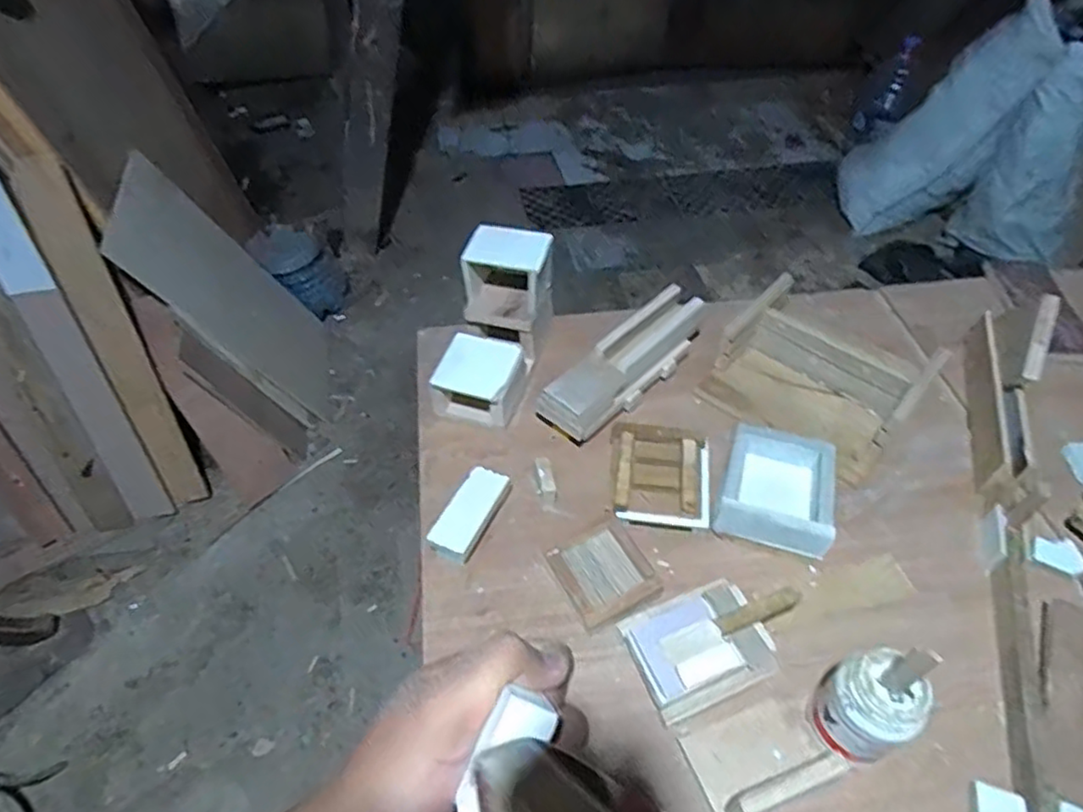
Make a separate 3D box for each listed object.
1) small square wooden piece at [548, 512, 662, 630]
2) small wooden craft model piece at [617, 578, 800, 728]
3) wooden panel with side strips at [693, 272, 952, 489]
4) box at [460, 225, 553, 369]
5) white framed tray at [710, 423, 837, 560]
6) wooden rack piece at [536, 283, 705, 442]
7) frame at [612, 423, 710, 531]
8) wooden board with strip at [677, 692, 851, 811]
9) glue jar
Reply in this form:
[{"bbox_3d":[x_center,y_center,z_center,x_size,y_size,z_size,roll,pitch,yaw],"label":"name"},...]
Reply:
[{"bbox_3d":[0.076,0.194,0.783,0.107,0.031,0.105,-24,55,-18],"label":"small square wooden piece"},{"bbox_3d":[0.190,0.250,0.726,0.189,0.051,0.114,-18,50,-14],"label":"small wooden craft model piece"},{"bbox_3d":[0.396,-0.047,0.958,0.221,0.112,0.264,-37,56,-27],"label":"wooden panel with side strips"},{"bbox_3d":[-0.049,-0.169,0.987,0.118,0.146,0.112,19,53,15],"label":"box"},{"bbox_3d":[0.297,0.107,0.844,0.135,0.064,0.153,13,50,13],"label":"white framed tray"},{"bbox_3d":[0.123,-0.059,0.970,0.297,0.075,0.082,-38,60,-26],"label":"wooden rack piece"},{"bbox_3d":[0.155,0.090,0.867,0.126,0.046,0.143,4,51,4],"label":"frame"},{"bbox_3d":[0.214,0.333,0.640,0.131,0.060,0.094,-18,50,-14],"label":"wooden board with strip"},{"bbox_3d":[0.308,0.283,0.627,0.080,0.151,0.082,0,51,0],"label":"glue jar"}]

